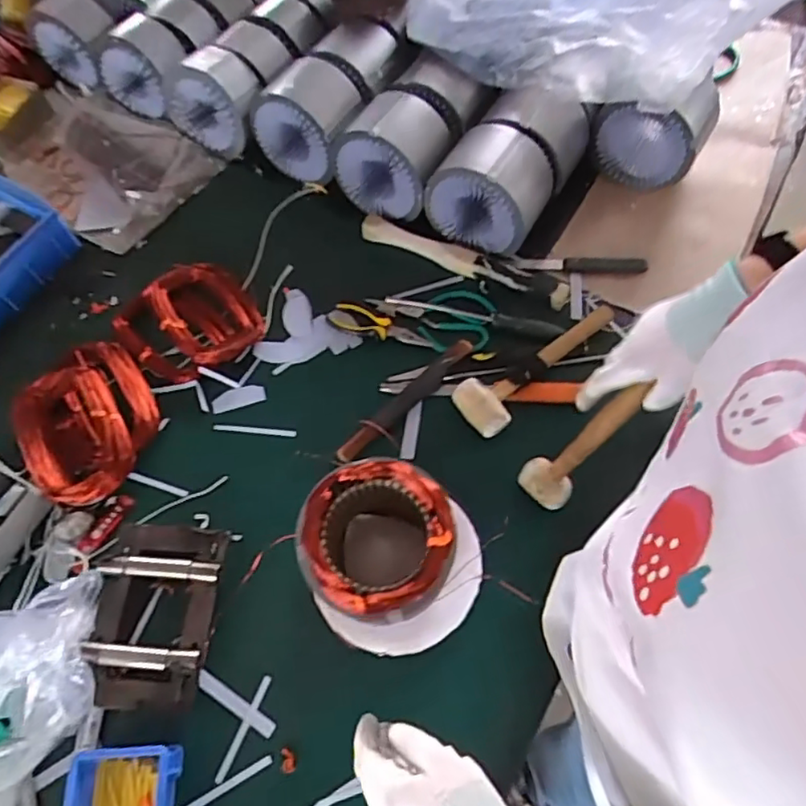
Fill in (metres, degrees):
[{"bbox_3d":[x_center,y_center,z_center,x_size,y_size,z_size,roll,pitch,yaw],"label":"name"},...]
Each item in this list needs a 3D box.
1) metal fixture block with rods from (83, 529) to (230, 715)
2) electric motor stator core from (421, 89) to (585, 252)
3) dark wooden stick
[{"bbox_3d":[-0.282,0.231,0.675,0.136,0.037,0.193,3,65,3],"label":"metal fixture block with rods"},{"bbox_3d":[0.151,-0.341,0.873,0.149,0.124,0.220,28,68,14],"label":"electric motor stator core"},{"bbox_3d":[0.005,-0.006,0.791,0.228,0.026,0.029,-40,70,-16],"label":"dark wooden stick"}]

